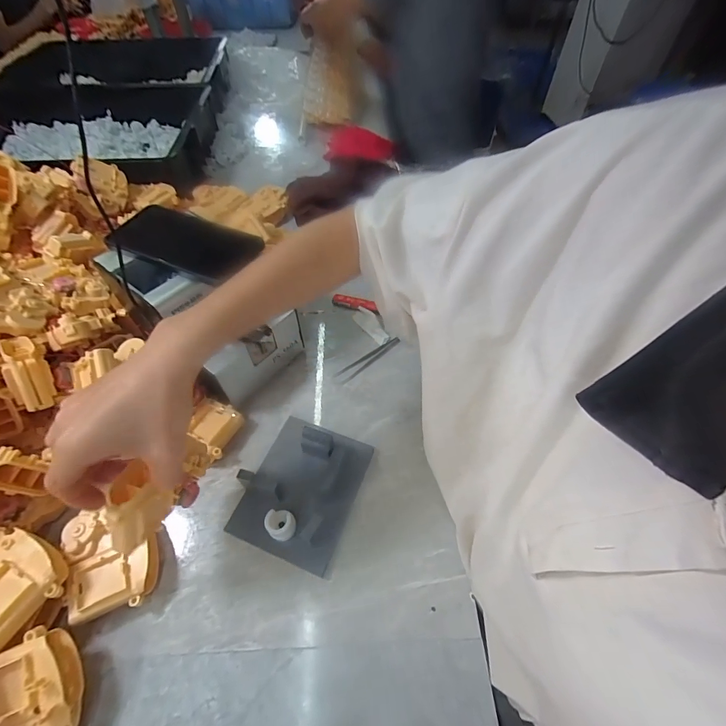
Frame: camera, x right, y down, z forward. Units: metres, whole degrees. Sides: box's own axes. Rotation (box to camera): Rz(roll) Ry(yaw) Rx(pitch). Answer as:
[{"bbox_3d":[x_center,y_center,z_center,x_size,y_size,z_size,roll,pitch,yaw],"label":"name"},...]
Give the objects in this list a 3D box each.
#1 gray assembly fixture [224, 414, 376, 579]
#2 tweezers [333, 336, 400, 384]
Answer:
[{"bbox_3d":[-0.062,0.123,0.376,0.108,0.048,0.136,16,56,13],"label":"gray assembly fixture"},{"bbox_3d":[0.007,-0.006,0.492,0.100,0.007,0.021,-33,60,-21],"label":"tweezers"}]

